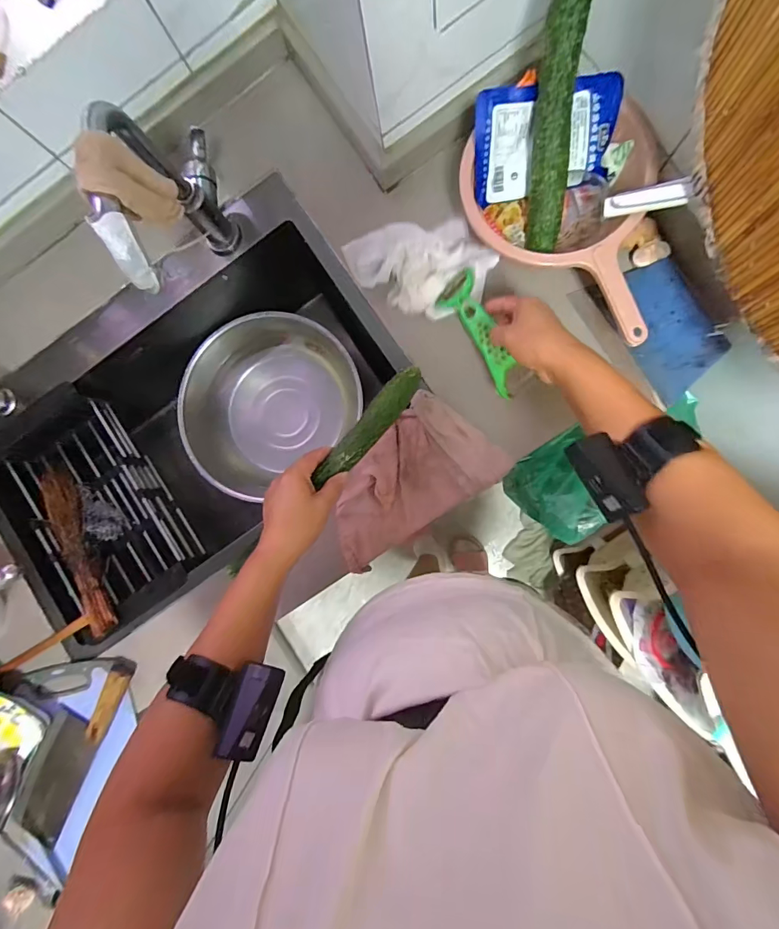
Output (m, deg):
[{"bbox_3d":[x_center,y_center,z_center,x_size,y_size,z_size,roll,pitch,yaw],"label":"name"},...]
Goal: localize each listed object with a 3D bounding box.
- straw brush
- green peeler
[{"bbox_3d":[-0.490,0.128,0.656,0.054,0.043,0.301,-38,68,4],"label":"straw brush"},{"bbox_3d":[0.111,-0.169,0.528,0.047,0.035,0.182,-23,71,5],"label":"green peeler"}]

